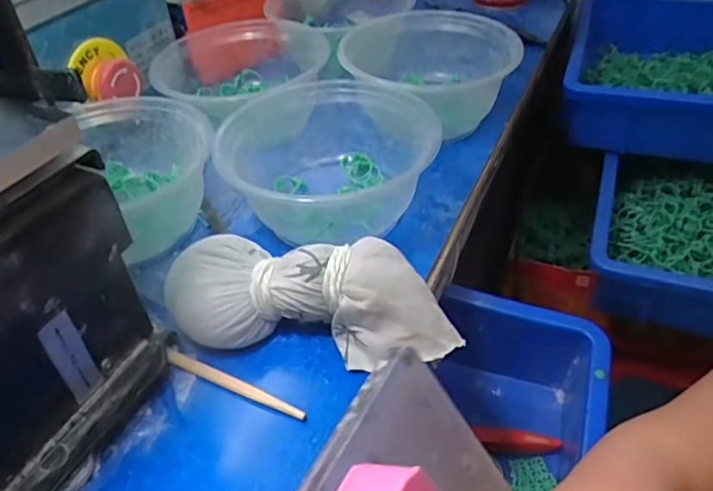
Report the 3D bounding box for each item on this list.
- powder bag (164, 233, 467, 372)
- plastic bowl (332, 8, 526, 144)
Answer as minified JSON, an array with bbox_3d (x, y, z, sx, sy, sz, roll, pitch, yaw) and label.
[{"bbox_3d":[-0.021,0.026,0.293,0.145,0.047,0.058,2,42,5],"label":"powder bag"},{"bbox_3d":[0.057,-0.131,0.448,0.131,0.061,0.123,-1,42,1],"label":"plastic bowl"}]

